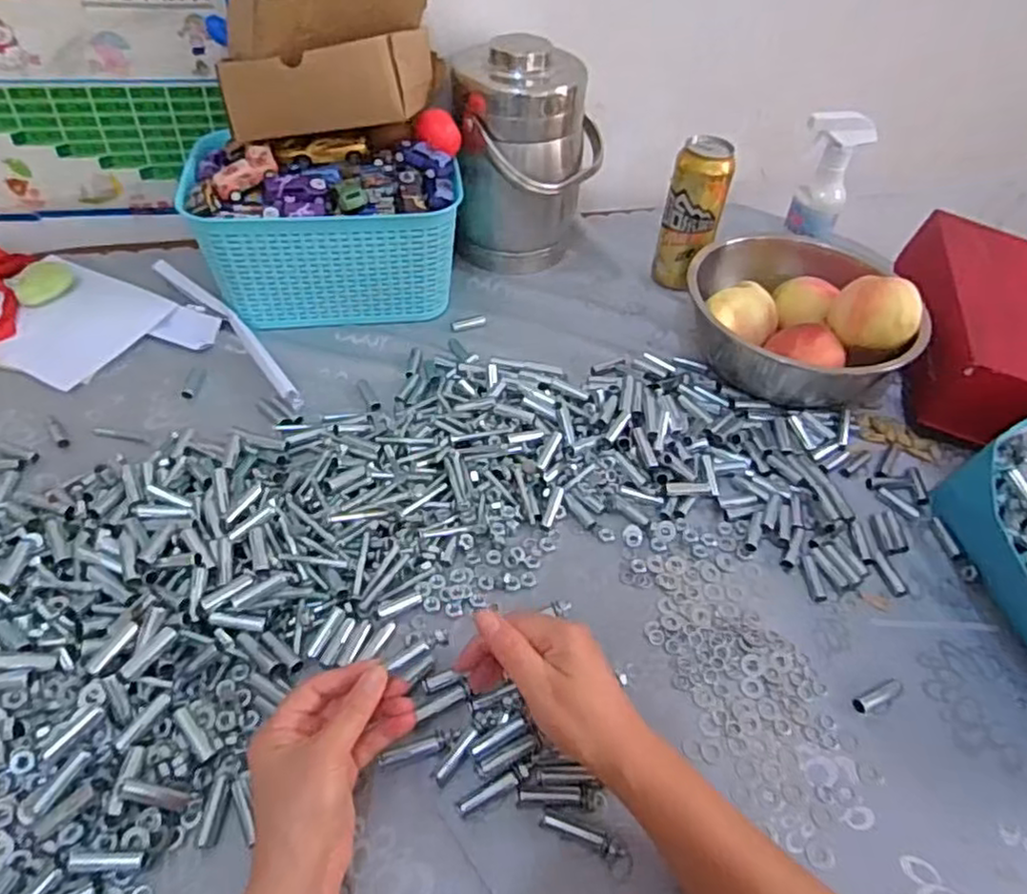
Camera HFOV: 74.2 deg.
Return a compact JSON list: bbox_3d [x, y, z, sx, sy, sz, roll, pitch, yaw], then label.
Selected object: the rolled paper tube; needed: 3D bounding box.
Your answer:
[{"bbox_3d":[-0.307,-0.129,0.733,0.028,0.020,0.298,-33,58,-30],"label":"rolled paper tube"}]

